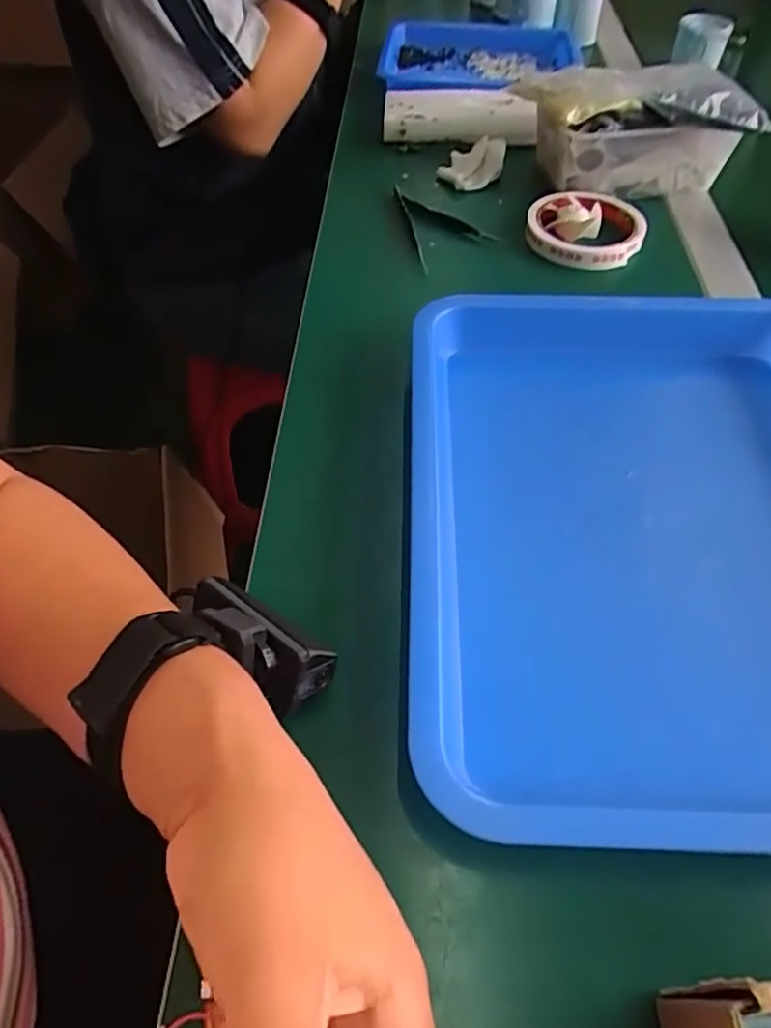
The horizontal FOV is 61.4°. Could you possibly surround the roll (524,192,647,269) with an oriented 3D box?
[{"bbox_3d":[0.161,-0.231,0.526,0.089,0.021,0.089,1,52,-1],"label":"roll"}]

